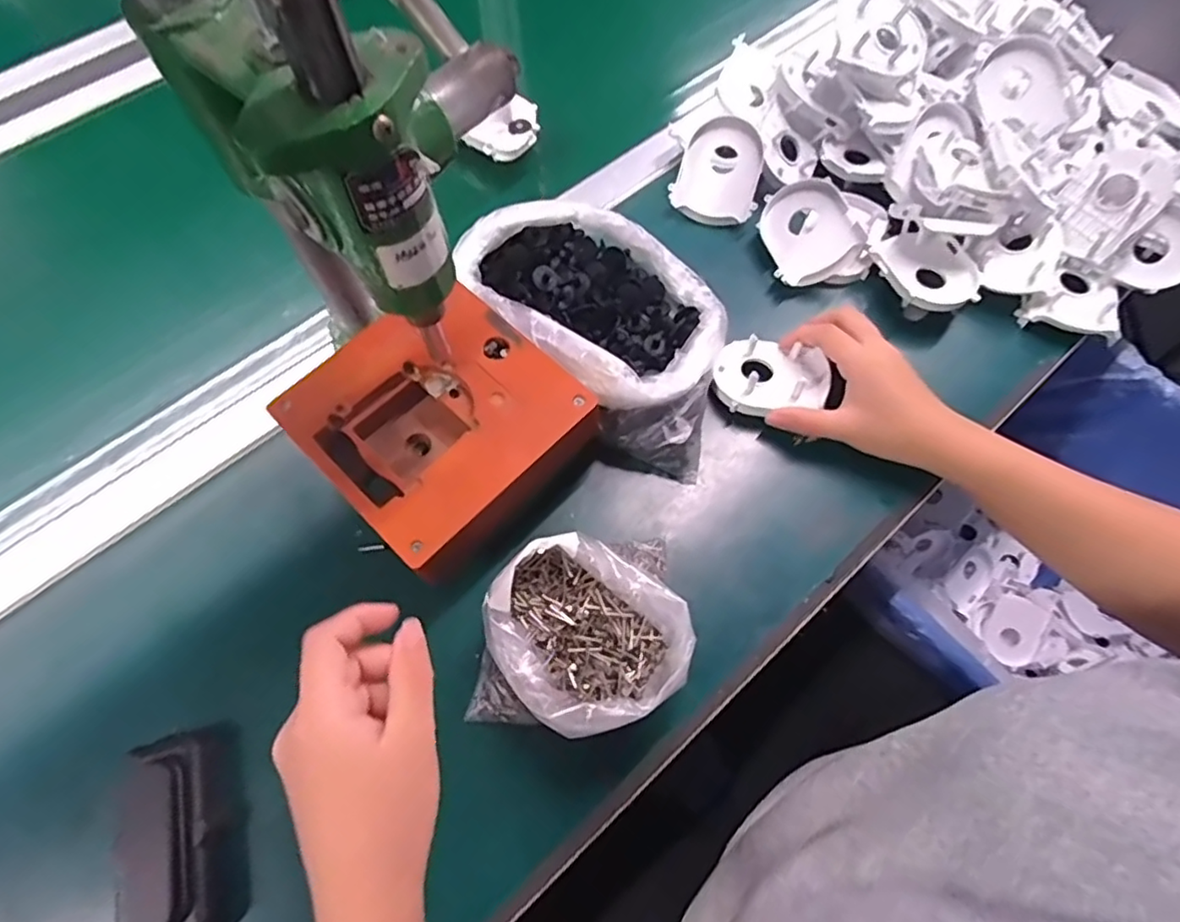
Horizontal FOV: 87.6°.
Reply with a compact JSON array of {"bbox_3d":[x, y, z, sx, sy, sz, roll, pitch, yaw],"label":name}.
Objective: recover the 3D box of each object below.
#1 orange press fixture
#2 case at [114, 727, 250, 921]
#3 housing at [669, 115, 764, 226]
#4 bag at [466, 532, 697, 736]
[{"bbox_3d":[-0.097,-0.017,0.417,0.163,0.076,0.159,38,70,16],"label":"orange press fixture"},{"bbox_3d":[-0.228,0.210,0.342,0.054,0.038,0.111,-15,66,-7],"label":"case"},{"bbox_3d":[0.114,-0.247,0.531,0.069,0.025,0.081,20,98,9],"label":"housing"},{"bbox_3d":[-0.005,0.102,0.363,0.120,0.063,0.103,-11,66,-5],"label":"bag"}]

